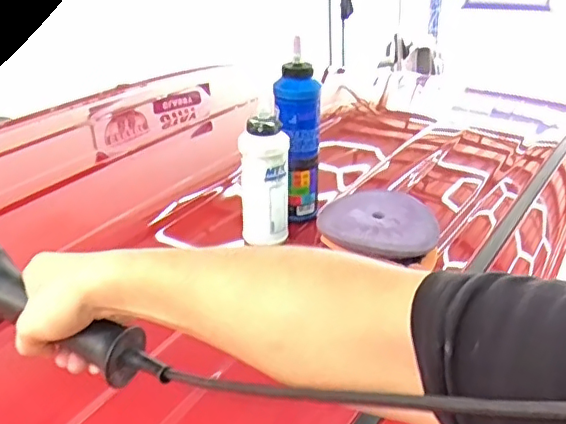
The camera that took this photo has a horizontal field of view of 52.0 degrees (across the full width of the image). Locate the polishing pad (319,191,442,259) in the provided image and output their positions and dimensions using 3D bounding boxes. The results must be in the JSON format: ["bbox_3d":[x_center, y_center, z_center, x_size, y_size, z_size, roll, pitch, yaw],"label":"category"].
[{"bbox_3d":[0.117,0.012,0.711,0.140,0.025,0.129,3,28,12],"label":"polishing pad"}]

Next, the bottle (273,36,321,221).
[{"bbox_3d":[0.019,-0.098,0.773,0.052,0.219,0.052,-2,27,1],"label":"bottle"}]

